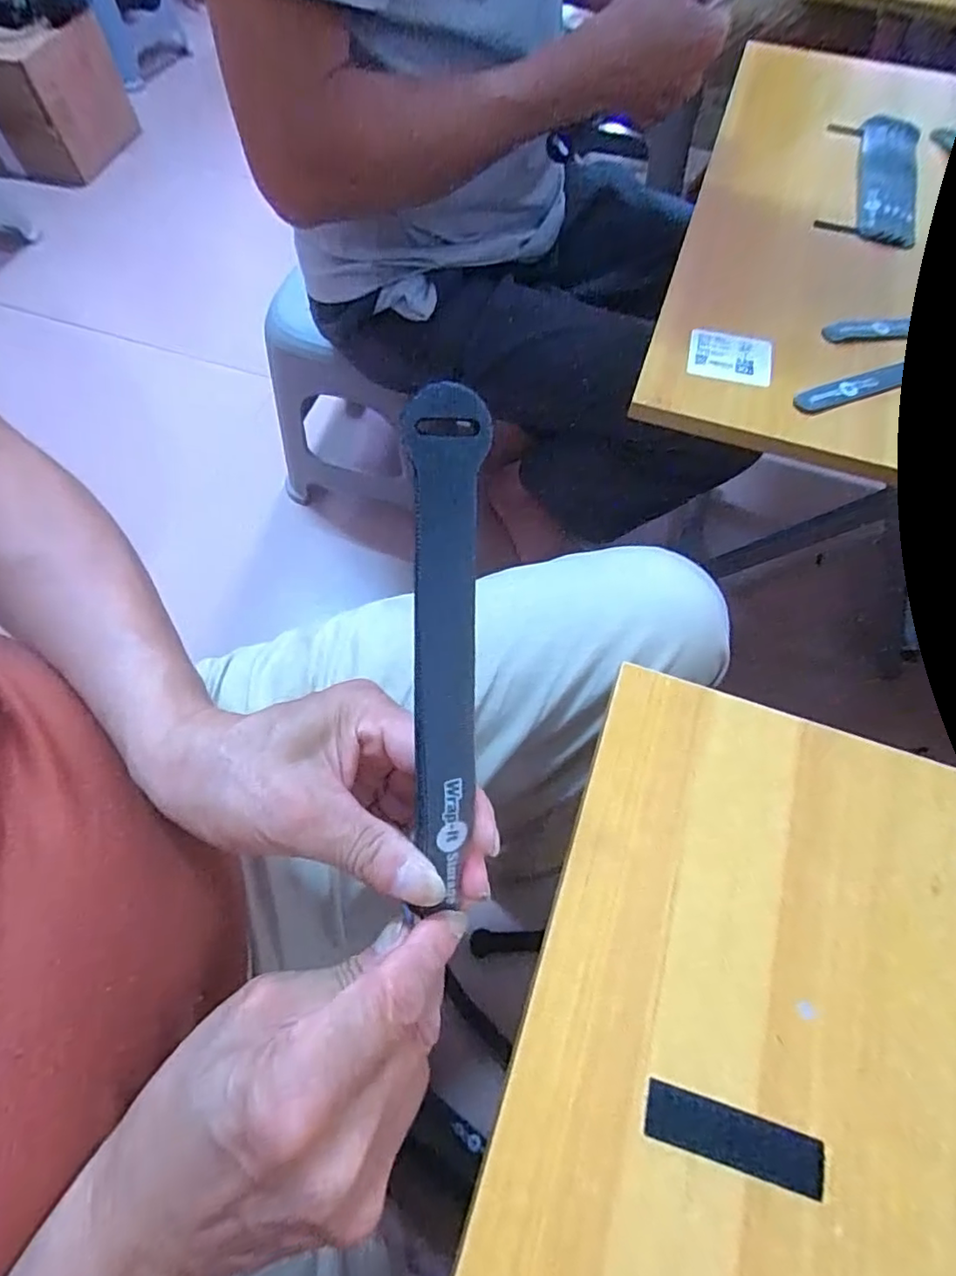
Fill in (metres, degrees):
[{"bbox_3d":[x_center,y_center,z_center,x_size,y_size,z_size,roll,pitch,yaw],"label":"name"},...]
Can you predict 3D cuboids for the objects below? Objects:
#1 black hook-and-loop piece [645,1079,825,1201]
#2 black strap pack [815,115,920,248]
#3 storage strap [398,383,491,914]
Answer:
[{"bbox_3d":[0.102,0.199,0.232,0.069,0.004,0.018,16,65,7],"label":"black hook-and-loop piece"},{"bbox_3d":[0.364,-0.429,0.541,0.080,0.011,0.204,18,65,8],"label":"black strap pack"},{"bbox_3d":[-0.011,0.012,0.207,0.024,0.009,0.182,1,107,-1],"label":"storage strap"}]

